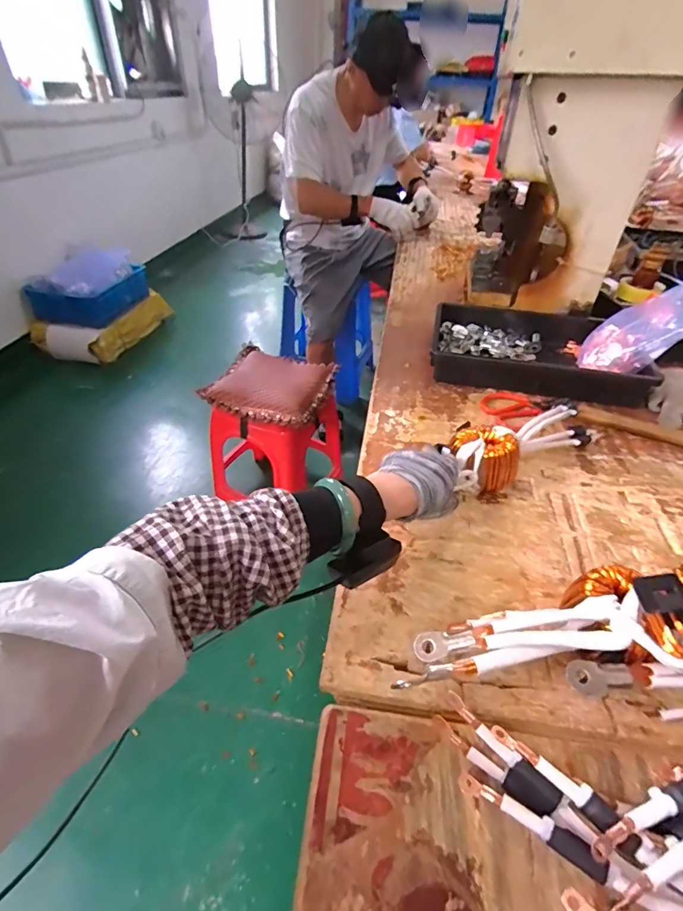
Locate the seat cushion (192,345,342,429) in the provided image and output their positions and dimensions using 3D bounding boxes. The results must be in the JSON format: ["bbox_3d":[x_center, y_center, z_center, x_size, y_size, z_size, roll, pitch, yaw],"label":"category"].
[{"bbox_3d":[-0.201,-0.214,1.246,0.335,0.056,0.314,12,41,12],"label":"seat cushion"}]

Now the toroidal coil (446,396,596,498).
[{"bbox_3d":[0.240,-0.013,0.595,0.250,0.078,0.083,-17,43,-34],"label":"toroidal coil"}]

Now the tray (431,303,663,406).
[{"bbox_3d":[0.369,-0.209,0.844,0.370,0.053,0.282,11,41,11],"label":"tray"}]

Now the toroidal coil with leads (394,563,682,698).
[{"bbox_3d":[0.182,0.122,0.352,0.242,0.145,0.104,4,40,2],"label":"toroidal coil with leads"}]

